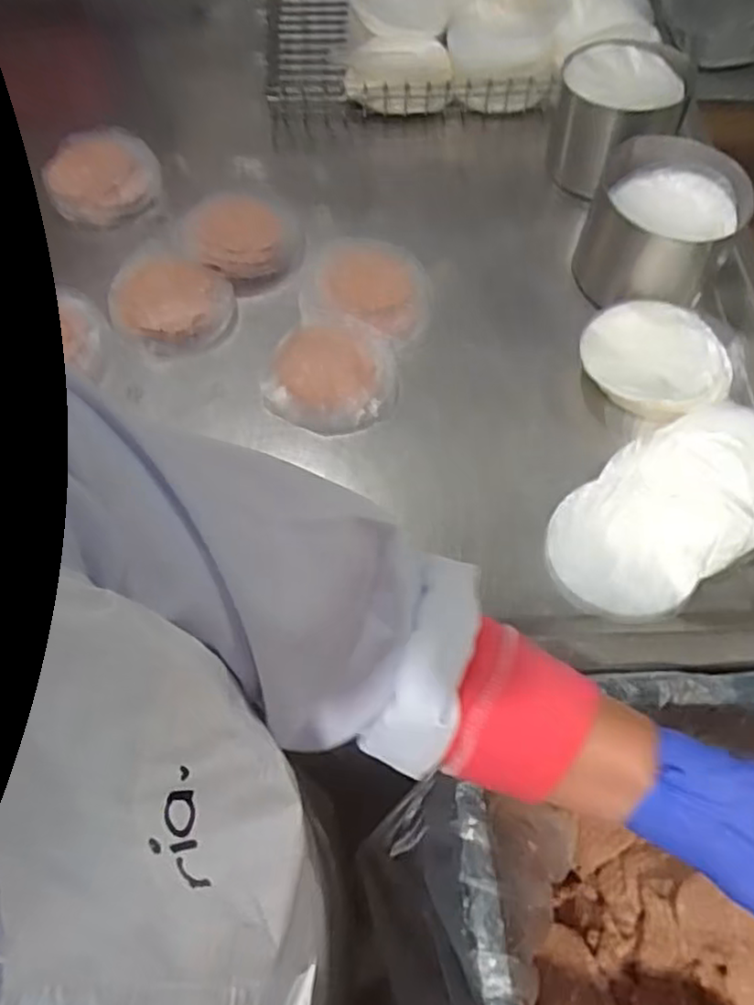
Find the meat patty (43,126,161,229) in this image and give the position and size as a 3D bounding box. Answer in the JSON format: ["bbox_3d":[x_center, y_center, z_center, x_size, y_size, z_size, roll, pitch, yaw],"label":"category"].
[{"bbox_3d":[-0.307,-0.366,0.754,0.121,0.032,0.126,-1,62,1],"label":"meat patty"}]

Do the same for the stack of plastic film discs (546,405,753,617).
[{"bbox_3d":[0.255,0.003,0.571,0.234,0.036,0.125,-30,65,-14],"label":"stack of plastic film discs"}]

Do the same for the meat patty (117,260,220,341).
[{"bbox_3d":[-0.209,-0.207,0.678,0.092,0.019,0.094,-2,61,1],"label":"meat patty"}]

